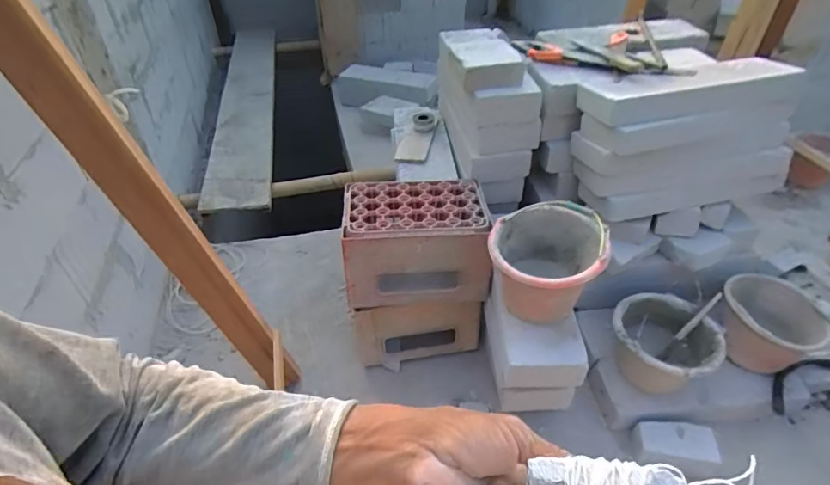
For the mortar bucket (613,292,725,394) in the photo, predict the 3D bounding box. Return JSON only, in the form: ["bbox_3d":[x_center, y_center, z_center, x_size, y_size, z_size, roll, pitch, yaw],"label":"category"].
[{"bbox_3d":[0.759,0.329,1.497,0.289,0.221,0.286,-1,42,1],"label":"mortar bucket"}]

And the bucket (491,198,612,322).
[{"bbox_3d":[0.344,0.065,1.297,0.285,0.226,0.310,-1,42,1],"label":"bucket"}]

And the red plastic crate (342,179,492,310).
[{"bbox_3d":[-0.001,0.002,1.537,0.427,0.288,0.287,-5,42,-2],"label":"red plastic crate"}]

